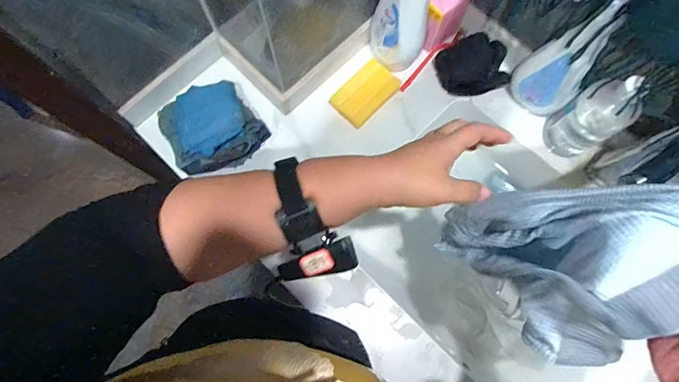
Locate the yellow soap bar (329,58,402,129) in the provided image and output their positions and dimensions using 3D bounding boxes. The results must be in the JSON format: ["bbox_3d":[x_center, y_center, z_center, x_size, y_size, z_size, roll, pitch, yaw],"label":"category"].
[{"bbox_3d":[0.046,-0.169,0.661,0.069,0.014,0.115,43,79,9],"label":"yellow soap bar"}]

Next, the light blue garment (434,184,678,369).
[{"bbox_3d":[0.169,0.056,0.317,0.056,0.274,0.127,39,78,-12],"label":"light blue garment"}]

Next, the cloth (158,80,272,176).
[{"bbox_3d":[-0.209,-0.106,0.608,0.136,0.065,0.124,-29,78,-7],"label":"cloth"}]

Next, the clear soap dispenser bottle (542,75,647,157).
[{"bbox_3d":[0.380,-0.108,0.570,0.063,0.179,0.069,-7,76,-2],"label":"clear soap dispenser bottle"}]

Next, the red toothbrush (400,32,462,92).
[{"bbox_3d":[0.158,-0.229,0.679,0.149,0.016,0.019,-42,80,-10],"label":"red toothbrush"}]

